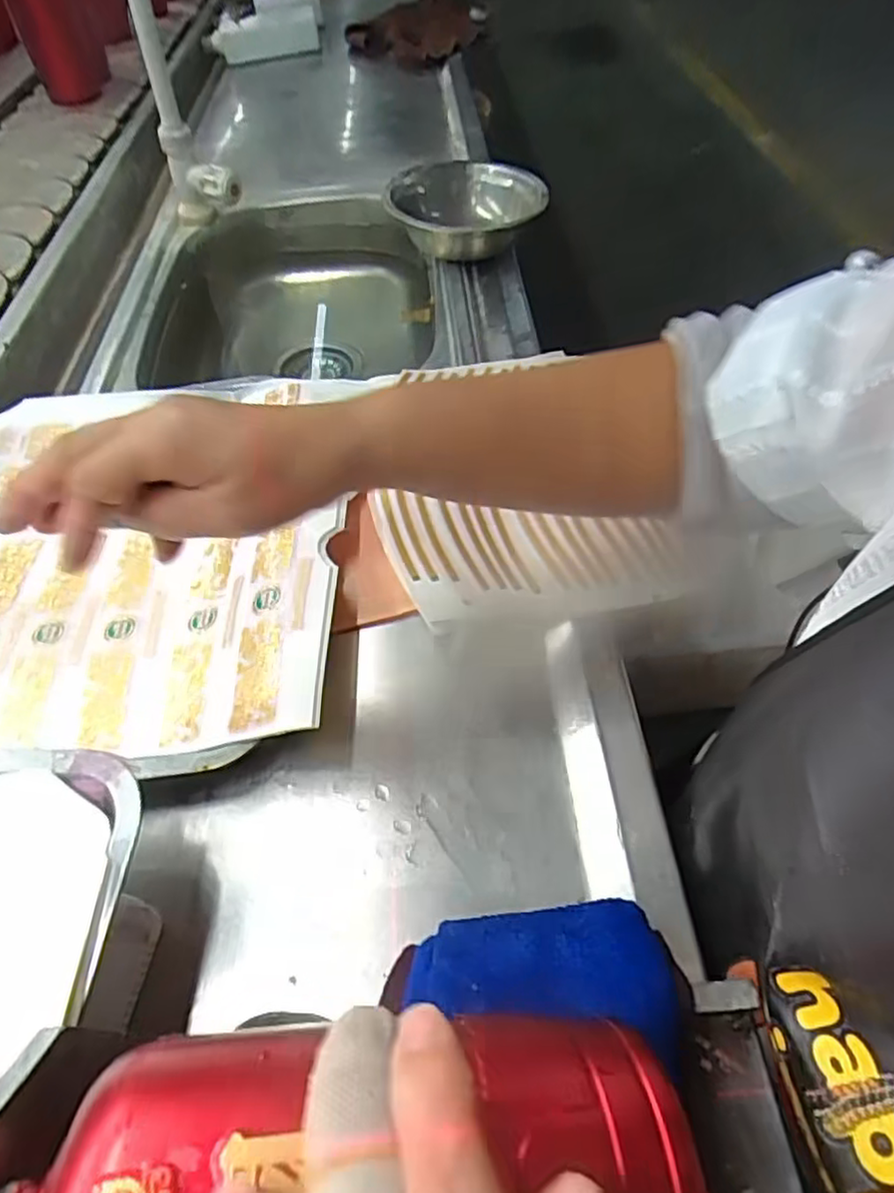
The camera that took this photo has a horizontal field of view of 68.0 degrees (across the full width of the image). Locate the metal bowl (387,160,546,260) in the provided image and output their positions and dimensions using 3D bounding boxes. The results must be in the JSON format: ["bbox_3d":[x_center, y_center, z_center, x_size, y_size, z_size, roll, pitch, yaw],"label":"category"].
[{"bbox_3d":[0.019,-0.418,0.718,0.157,0.050,0.170,-1,54,1],"label":"metal bowl"}]

